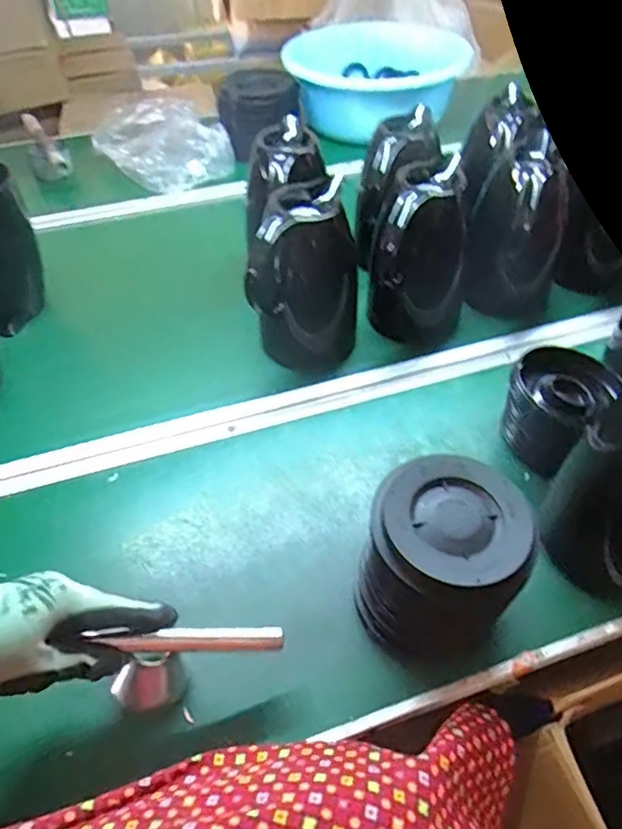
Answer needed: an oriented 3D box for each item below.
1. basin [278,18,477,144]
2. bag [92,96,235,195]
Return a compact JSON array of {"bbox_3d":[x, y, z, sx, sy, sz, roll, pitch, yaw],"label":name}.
[{"bbox_3d":[0.151,-0.702,1.230,0.407,0.130,0.345,-5,47,-4],"label":"basin"},{"bbox_3d":[-0.282,-0.519,1.096,0.192,0.076,0.271,-31,54,-24],"label":"bag"}]

